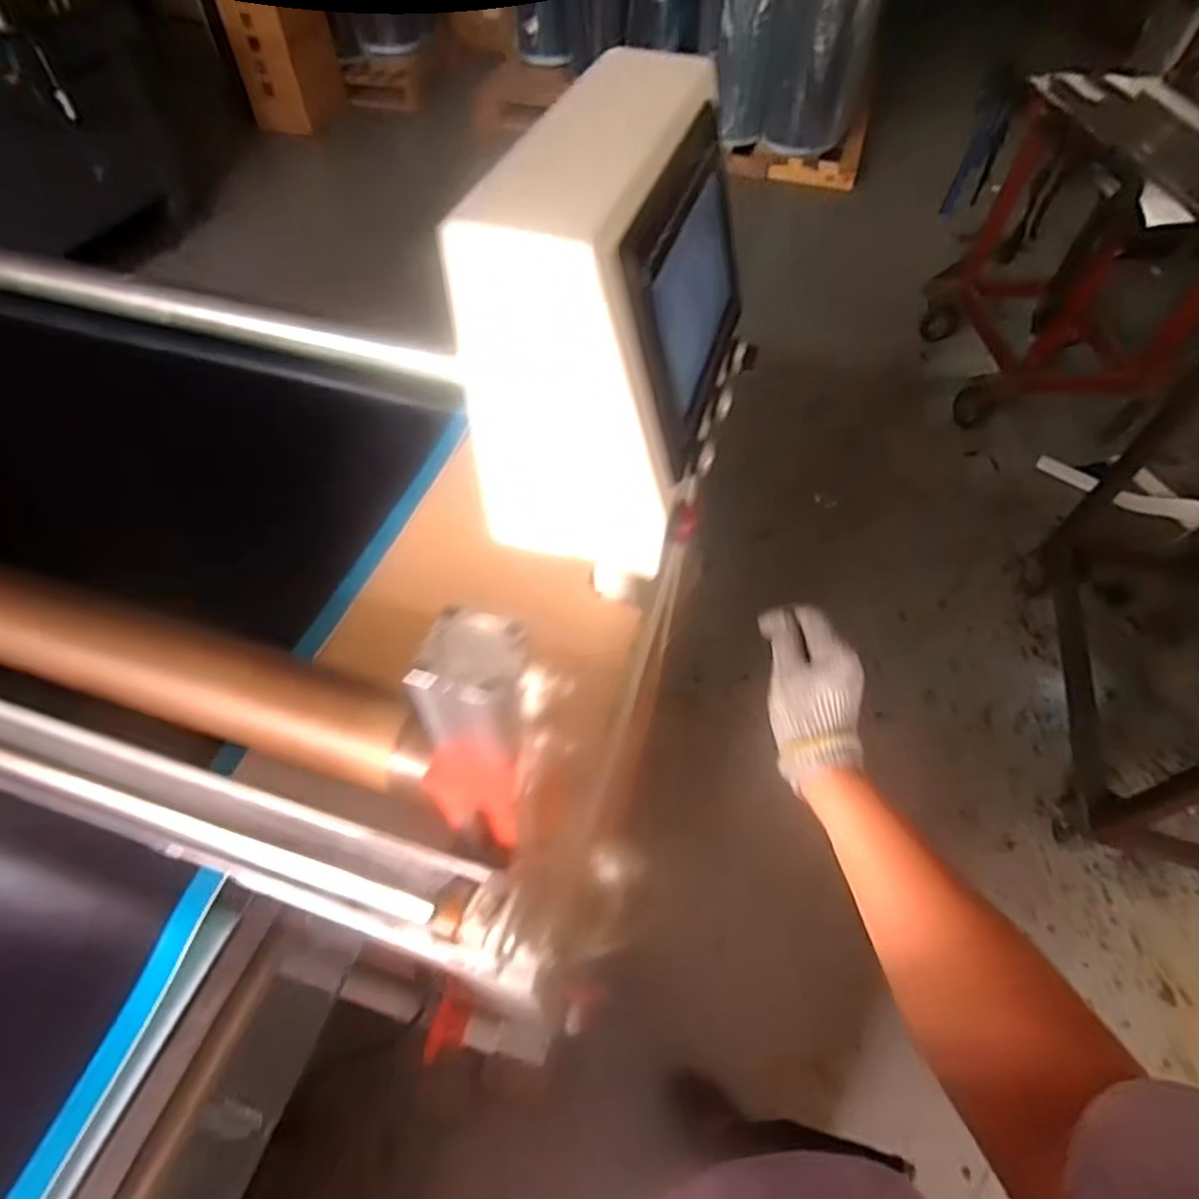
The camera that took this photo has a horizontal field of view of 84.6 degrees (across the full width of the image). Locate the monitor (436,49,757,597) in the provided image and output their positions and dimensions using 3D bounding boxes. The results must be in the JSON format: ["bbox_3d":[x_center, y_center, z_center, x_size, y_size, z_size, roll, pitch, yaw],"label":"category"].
[{"bbox_3d":[0.029,-0.197,0.431,0.139,0.184,0.254,17,56,10],"label":"monitor"}]

